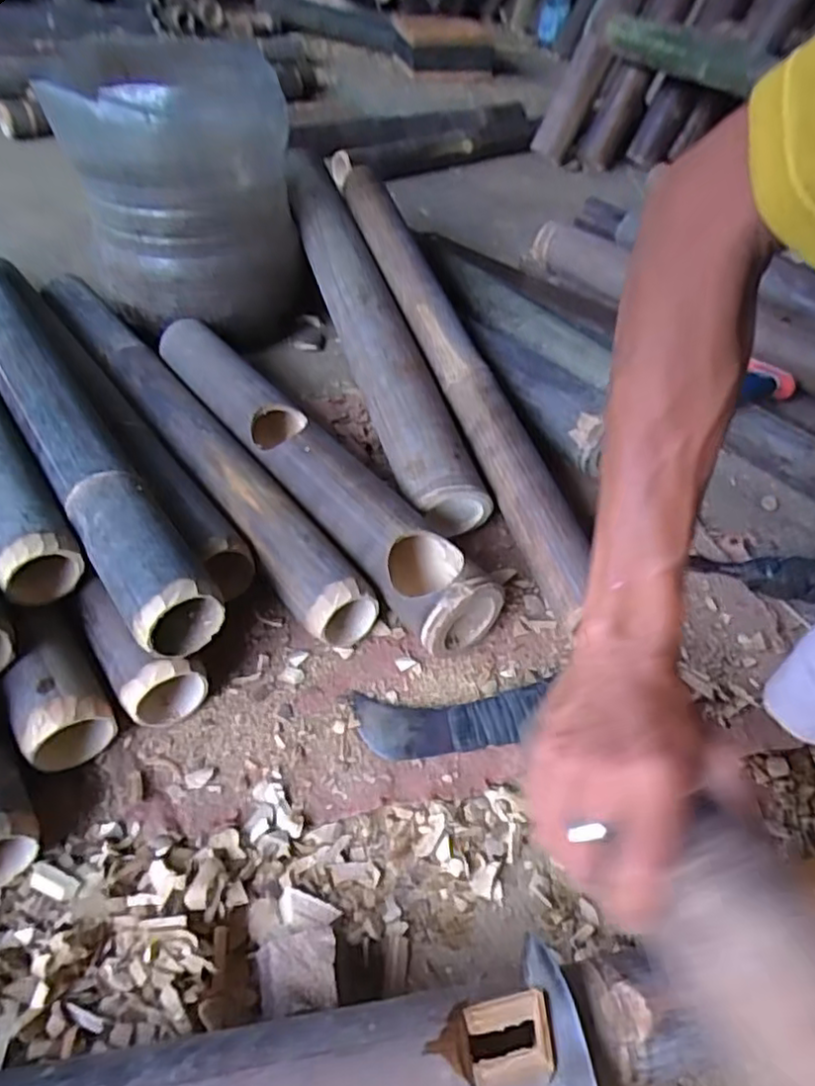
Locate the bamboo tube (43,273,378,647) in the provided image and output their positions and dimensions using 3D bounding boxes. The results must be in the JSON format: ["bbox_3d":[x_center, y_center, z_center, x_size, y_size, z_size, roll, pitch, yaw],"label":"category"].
[{"bbox_3d":[-0.246,-0.142,0.685,0.063,0.064,0.677,-27,55,-26],"label":"bamboo tube"}]

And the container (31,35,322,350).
[{"bbox_3d":[-0.245,-0.395,0.778,0.202,0.251,0.216,26,50,18],"label":"container"}]

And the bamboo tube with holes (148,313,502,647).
[{"bbox_3d":[-0.107,-0.088,0.628,0.070,0.062,0.500,-28,55,-28],"label":"bamboo tube with holes"}]

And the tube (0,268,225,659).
[{"bbox_3d":[-0.340,-0.144,0.615,0.067,0.065,0.656,-26,54,-26],"label":"tube"}]

